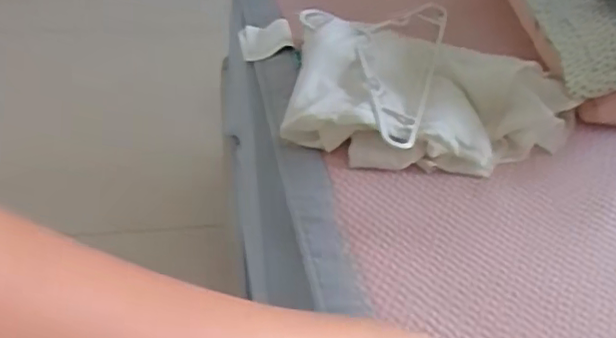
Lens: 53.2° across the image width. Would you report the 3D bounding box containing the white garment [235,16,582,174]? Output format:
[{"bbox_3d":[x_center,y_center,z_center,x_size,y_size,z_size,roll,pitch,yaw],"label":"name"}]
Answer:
[{"bbox_3d":[0.117,-0.129,0.802,0.338,0.072,0.375,-10,44,-16],"label":"white garment"}]

